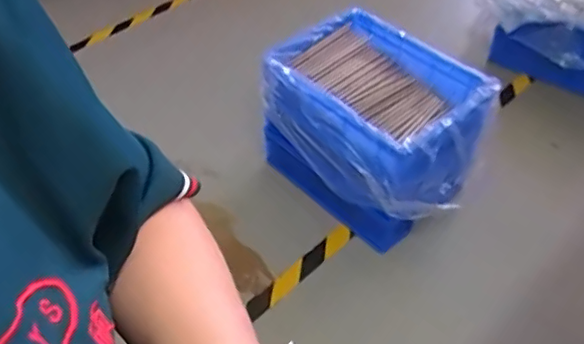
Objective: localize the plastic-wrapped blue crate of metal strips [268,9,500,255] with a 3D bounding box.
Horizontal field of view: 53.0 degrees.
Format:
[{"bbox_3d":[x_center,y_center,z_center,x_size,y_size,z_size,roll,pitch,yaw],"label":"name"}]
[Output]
[{"bbox_3d":[0.174,-0.082,1.309,0.454,0.323,0.329,33,54,28],"label":"plastic-wrapped blue crate of metal strips"}]

